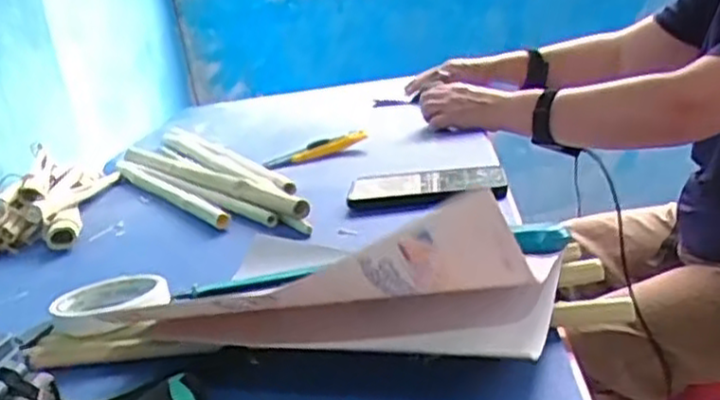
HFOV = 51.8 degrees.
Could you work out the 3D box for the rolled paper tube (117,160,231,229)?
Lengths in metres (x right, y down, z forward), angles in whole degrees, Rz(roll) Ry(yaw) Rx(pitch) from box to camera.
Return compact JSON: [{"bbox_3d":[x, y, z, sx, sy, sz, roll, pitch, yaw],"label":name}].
[{"bbox_3d":[-0.245,-0.012,0.935,0.023,0.020,0.369,-20,20,-30],"label":"rolled paper tube"}]

